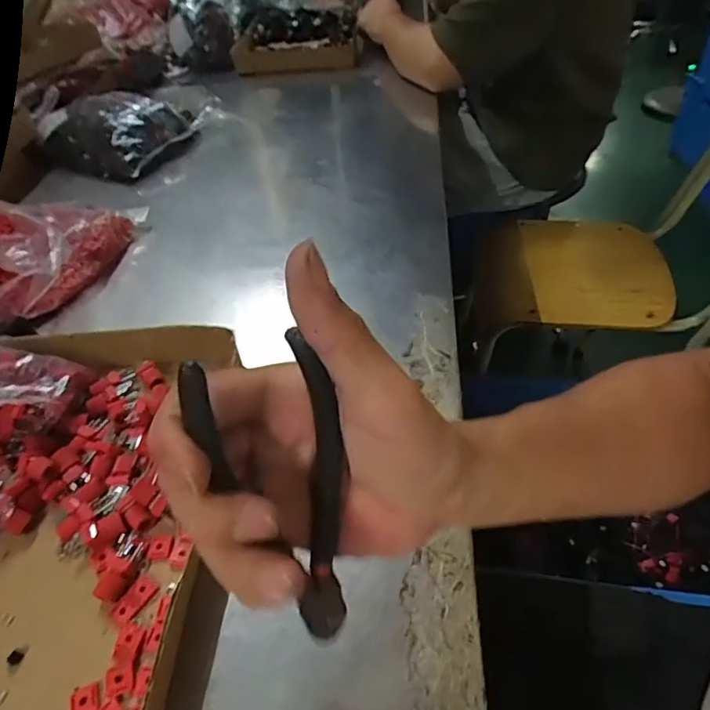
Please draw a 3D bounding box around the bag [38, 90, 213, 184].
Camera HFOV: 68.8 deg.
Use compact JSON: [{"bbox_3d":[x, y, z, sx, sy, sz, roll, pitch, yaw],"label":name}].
[{"bbox_3d":[-0.323,-0.310,0.726,0.194,0.070,0.171,8,47,14],"label":"bag"}]

